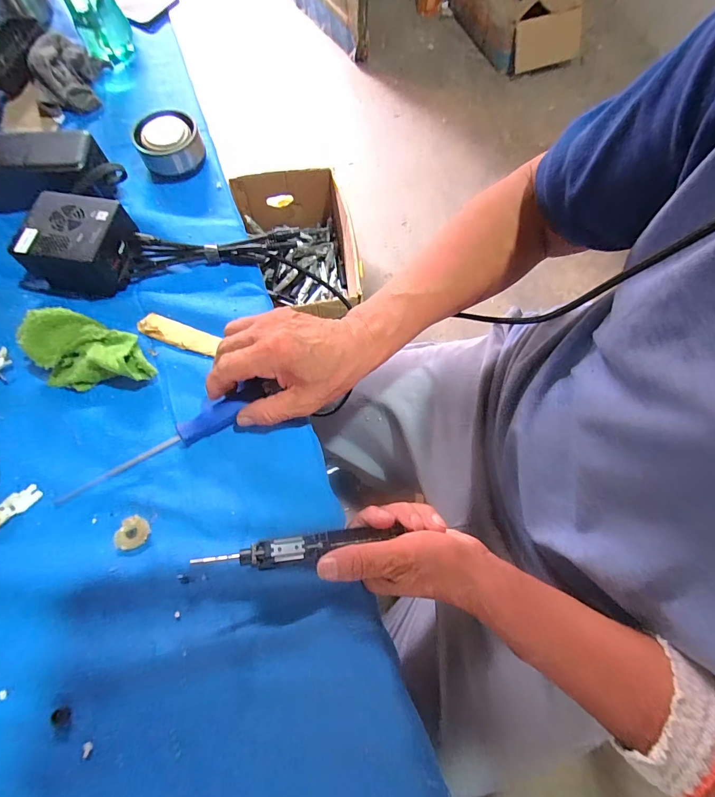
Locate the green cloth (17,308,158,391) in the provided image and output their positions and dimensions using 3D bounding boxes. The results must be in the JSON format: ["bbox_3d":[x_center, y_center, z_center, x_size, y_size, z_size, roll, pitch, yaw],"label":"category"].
[{"bbox_3d":[-0.226,-0.045,0.323,0.092,0.040,0.060,-6,70,-4],"label":"green cloth"}]

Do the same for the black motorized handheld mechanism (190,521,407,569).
[{"bbox_3d":[-0.041,0.111,0.280,0.144,0.014,0.019,-5,70,-15],"label":"black motorized handheld mechanism"}]

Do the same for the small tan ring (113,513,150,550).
[{"bbox_3d":[-0.171,0.103,0.287,0.021,0.006,0.024,28,72,8],"label":"small tan ring"}]

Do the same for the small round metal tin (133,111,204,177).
[{"bbox_3d":[-0.207,-0.280,0.416,0.065,0.037,0.065,1,70,-2],"label":"small round metal tin"}]

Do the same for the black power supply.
[{"bbox_3d":[-0.259,-0.144,0.357,0.079,0.047,0.082,13,70,3],"label":"black power supply"}]

